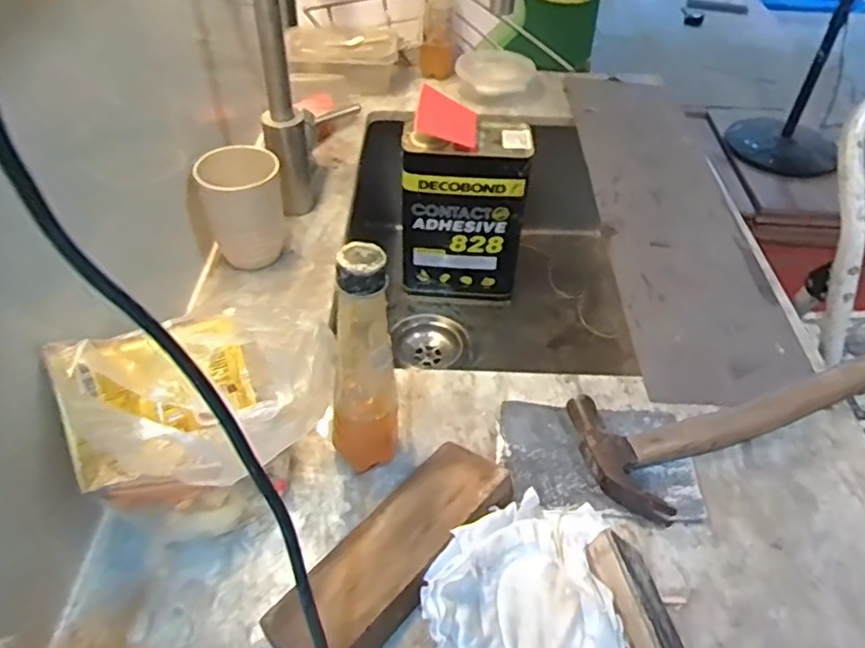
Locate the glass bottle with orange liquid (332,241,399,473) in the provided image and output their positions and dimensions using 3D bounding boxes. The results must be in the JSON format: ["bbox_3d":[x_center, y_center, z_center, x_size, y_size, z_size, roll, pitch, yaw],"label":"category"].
[{"bbox_3d":[-0.047,0.031,0.439,0.048,0.182,0.050,-5,45,-7],"label":"glass bottle with orange liquid"}]

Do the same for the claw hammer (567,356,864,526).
[{"bbox_3d":[0.241,0.068,0.535,0.271,0.025,0.110,-19,49,-20],"label":"claw hammer"}]

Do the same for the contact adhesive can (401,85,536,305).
[{"bbox_3d":[0.043,-0.167,0.896,0.159,0.262,0.103,1,45,-1],"label":"contact adhesive can"}]

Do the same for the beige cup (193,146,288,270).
[{"bbox_3d":[-0.181,-0.113,0.636,0.069,0.107,0.077,-8,46,-9],"label":"beige cup"}]

